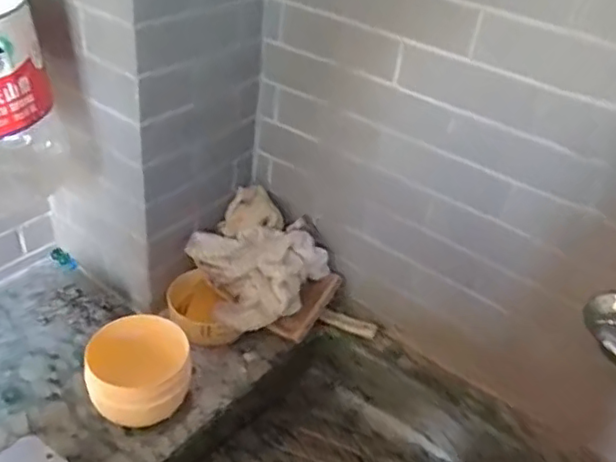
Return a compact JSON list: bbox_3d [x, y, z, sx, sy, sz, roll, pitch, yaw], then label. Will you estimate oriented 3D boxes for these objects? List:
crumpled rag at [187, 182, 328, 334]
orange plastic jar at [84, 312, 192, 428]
[{"bbox_3d":[-0.063,0.034,0.759,0.137,0.100,0.146,28,40,26],"label":"crumpled rag"},{"bbox_3d":[-0.176,0.149,0.646,0.099,0.084,0.093,5,36,-4],"label":"orange plastic jar"}]

